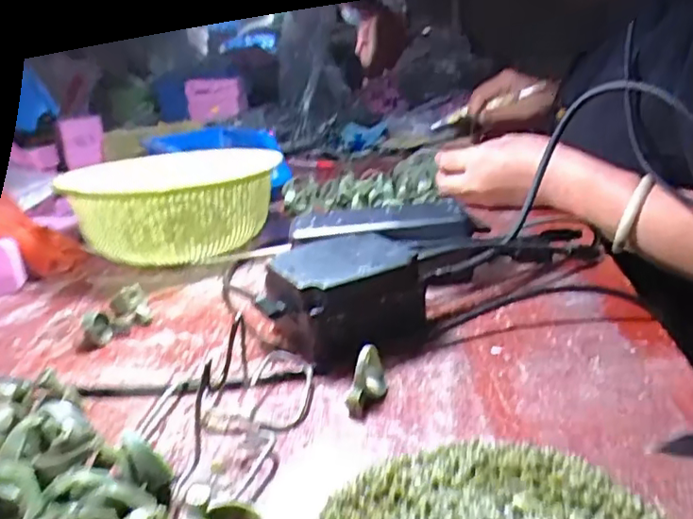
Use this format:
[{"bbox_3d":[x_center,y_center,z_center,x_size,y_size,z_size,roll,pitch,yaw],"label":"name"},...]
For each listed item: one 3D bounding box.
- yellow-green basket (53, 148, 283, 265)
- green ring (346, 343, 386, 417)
[{"bbox_3d":[-0.147,-0.042,0.551,0.162,0.082,0.158,-6,19,0],"label":"yellow-green basket"},{"bbox_3d":[0.010,0.060,0.304,0.017,0.025,0.031,-2,20,9],"label":"green ring"}]

